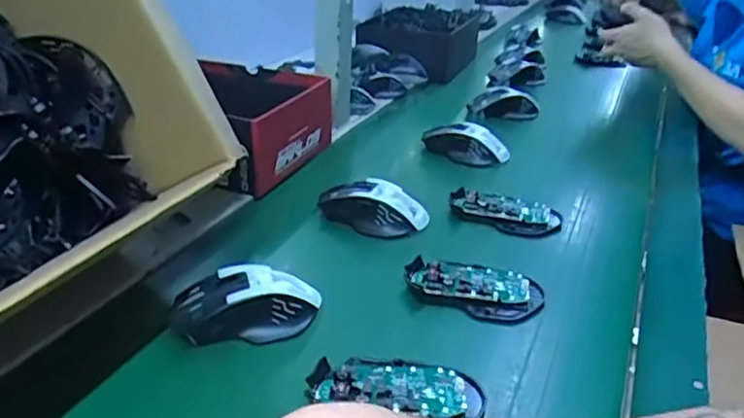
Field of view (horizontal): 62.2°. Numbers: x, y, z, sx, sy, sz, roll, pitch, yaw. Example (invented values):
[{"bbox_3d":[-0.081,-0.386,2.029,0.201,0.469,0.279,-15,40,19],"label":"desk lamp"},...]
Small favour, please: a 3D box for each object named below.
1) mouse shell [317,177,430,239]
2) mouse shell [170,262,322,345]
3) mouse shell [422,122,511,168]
[{"bbox_3d":[0.001,-0.005,0.642,0.114,0.039,0.065,16,31,21],"label":"mouse shell"},{"bbox_3d":[-0.098,0.072,0.485,0.111,0.037,0.056,-5,30,-16],"label":"mouse shell"},{"bbox_3d":[0.122,-0.086,0.809,0.111,0.044,0.035,16,31,21],"label":"mouse shell"}]

